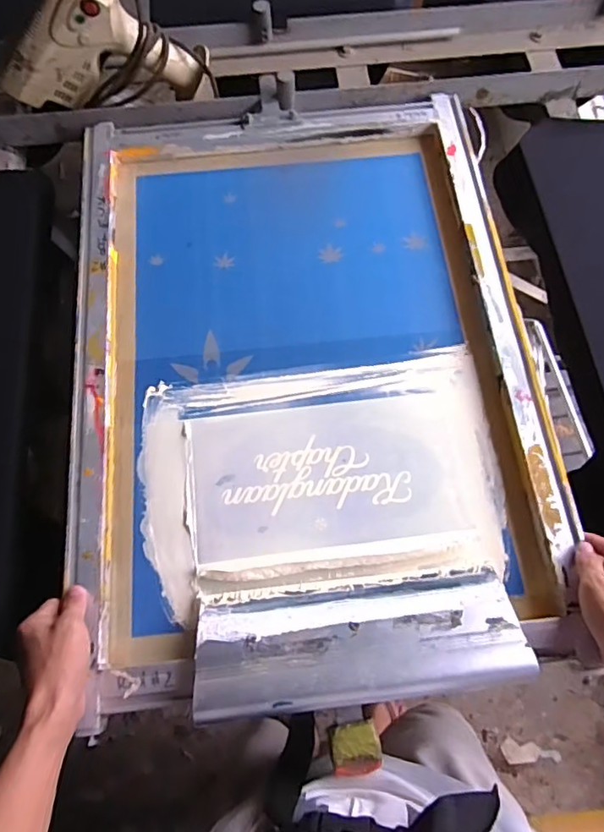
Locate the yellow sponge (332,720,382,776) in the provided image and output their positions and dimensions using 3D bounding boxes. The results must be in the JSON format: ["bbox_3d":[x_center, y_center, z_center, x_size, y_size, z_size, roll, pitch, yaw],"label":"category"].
[{"bbox_3d":[0.049,0.297,0.484,0.043,0.013,0.039,-8,71,-5],"label":"yellow sponge"}]

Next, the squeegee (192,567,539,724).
[{"bbox_3d":[0.053,0.220,0.519,0.300,0.035,0.111,-7,39,-1],"label":"squeegee"}]

